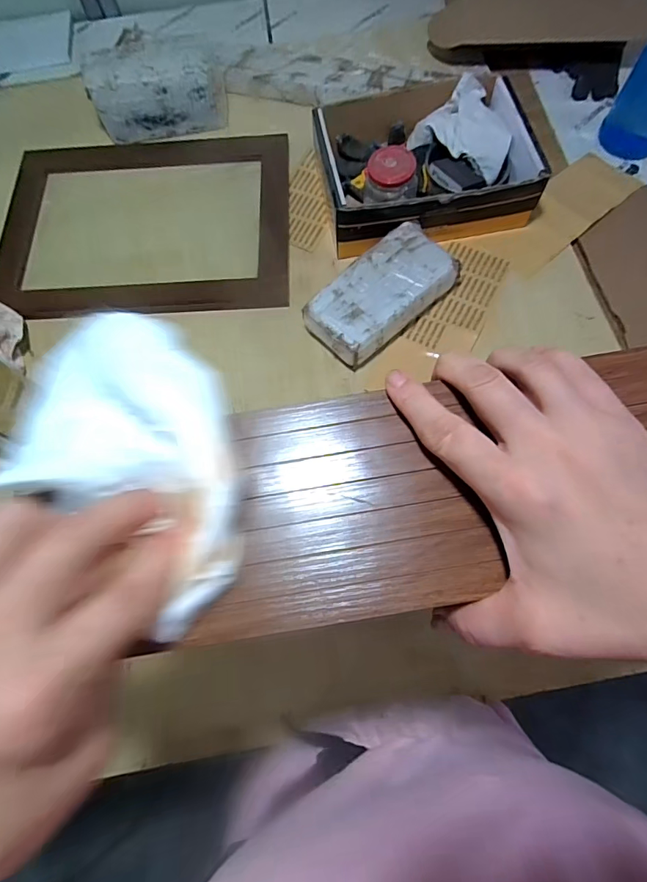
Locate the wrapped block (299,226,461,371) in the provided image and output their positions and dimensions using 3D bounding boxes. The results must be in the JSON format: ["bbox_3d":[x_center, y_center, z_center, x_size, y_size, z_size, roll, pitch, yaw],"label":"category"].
[{"bbox_3d":[0.082,-0.205,0.622,0.121,0.065,0.216,41,77,15],"label":"wrapped block"}]

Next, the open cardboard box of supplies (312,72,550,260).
[{"bbox_3d":[0.160,-0.430,0.672,0.322,0.103,0.254,-7,70,1],"label":"open cardboard box of supplies"}]

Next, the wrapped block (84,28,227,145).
[{"bbox_3d":[-0.283,-0.606,0.761,0.214,0.118,0.105,-9,70,0],"label":"wrapped block"}]

